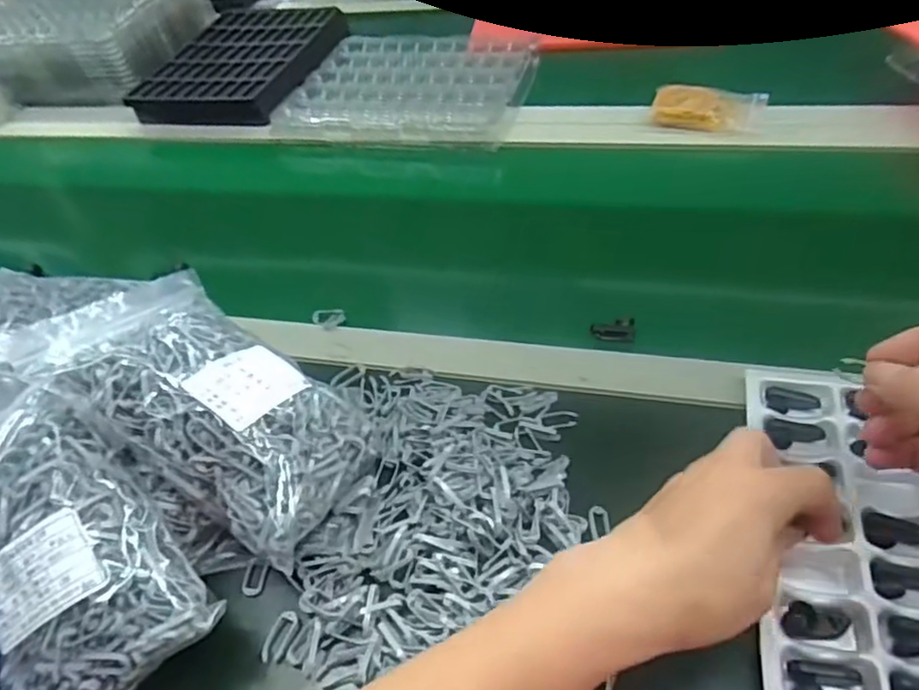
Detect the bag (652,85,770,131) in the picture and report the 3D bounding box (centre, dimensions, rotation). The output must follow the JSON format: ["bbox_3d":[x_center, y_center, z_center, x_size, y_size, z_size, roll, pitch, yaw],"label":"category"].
[{"bbox_3d":[0.274,-0.257,0.721,0.114,0.027,0.063,9,51,17],"label":"bag"}]

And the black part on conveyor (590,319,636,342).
[{"bbox_3d":[0.127,-0.012,0.543,0.036,0.011,0.018,-4,48,6],"label":"black part on conveyor"}]

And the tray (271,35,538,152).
[{"bbox_3d":[-0.055,-0.336,0.833,0.287,0.016,0.252,9,51,17],"label":"tray"}]

